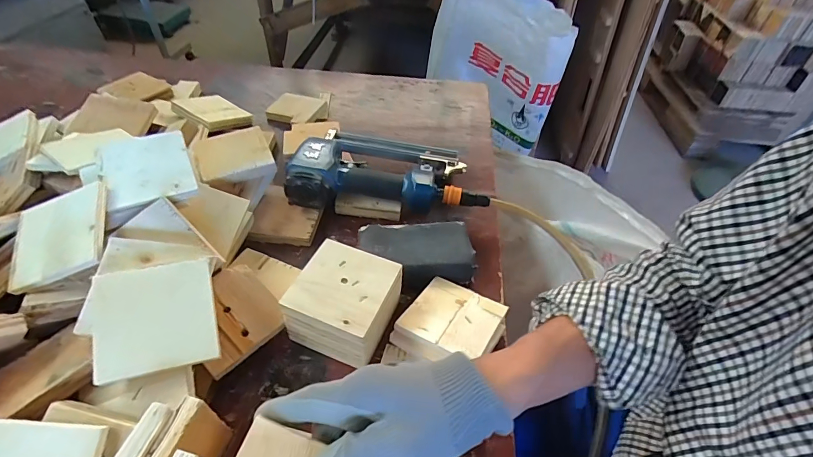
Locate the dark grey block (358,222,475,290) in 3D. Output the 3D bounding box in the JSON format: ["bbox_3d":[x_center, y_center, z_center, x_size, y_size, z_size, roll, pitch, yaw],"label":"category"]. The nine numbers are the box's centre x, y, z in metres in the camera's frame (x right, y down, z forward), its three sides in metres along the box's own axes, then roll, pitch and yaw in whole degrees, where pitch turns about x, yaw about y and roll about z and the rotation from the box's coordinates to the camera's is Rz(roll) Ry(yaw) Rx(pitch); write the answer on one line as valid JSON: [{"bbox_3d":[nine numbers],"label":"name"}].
[{"bbox_3d":[0.011,0.034,0.492,0.135,0.039,0.081,-2,46,-4],"label":"dark grey block"}]

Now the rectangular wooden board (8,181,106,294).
[{"bbox_3d":[-0.341,0.008,0.391,0.089,0.008,0.091,-19,66,1],"label":"rectangular wooden board"}]

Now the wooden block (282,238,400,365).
[{"bbox_3d":[-0.062,0.081,0.420,0.099,0.076,0.093,17,48,14],"label":"wooden block"}]

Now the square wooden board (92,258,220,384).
[{"bbox_3d":[-0.214,0.075,0.342,0.089,0.005,0.089,-8,71,-21],"label":"square wooden board"}]

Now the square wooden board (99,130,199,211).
[{"bbox_3d":[-0.283,-0.067,0.437,0.084,0.005,0.093,-20,69,-18],"label":"square wooden board"}]

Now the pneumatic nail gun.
[{"bbox_3d":[-0.018,-0.082,0.574,0.263,0.079,0.152,4,46,2],"label":"pneumatic nail gun"}]

